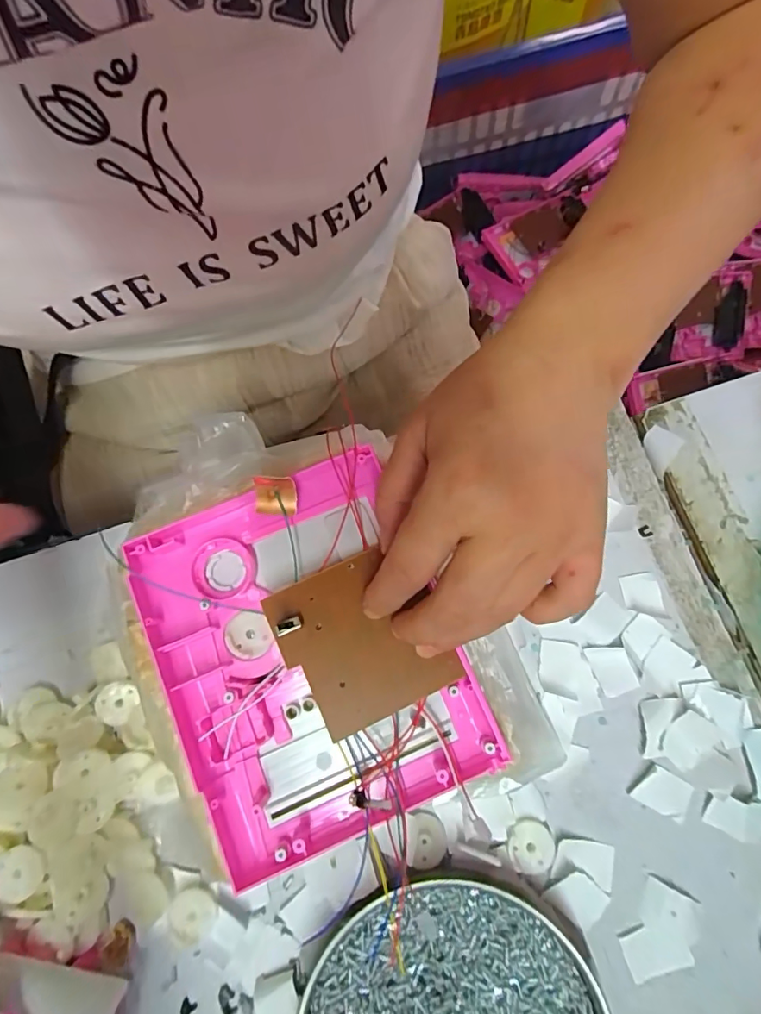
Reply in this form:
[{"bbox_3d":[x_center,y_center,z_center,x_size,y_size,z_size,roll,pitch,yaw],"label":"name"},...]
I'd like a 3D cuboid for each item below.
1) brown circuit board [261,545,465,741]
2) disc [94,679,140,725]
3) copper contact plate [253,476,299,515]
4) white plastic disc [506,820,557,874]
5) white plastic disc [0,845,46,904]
[{"bbox_3d":[-0.010,0.062,0.230,0.068,0.008,0.072,-27,77,-4],"label":"brown circuit board"},{"bbox_3d":[-0.140,0.105,0.262,0.020,0.005,0.022,2,84,-23],"label":"disc"},{"bbox_3d":[-0.051,-0.005,0.240,0.021,0.004,0.019,3,109,6],"label":"copper contact plate"},{"bbox_3d":[0.074,0.168,0.242,0.023,0.006,0.024,0,77,2],"label":"white plastic disc"},{"bbox_3d":[-0.172,0.174,0.232,0.024,0.006,0.022,0,77,2],"label":"white plastic disc"}]

